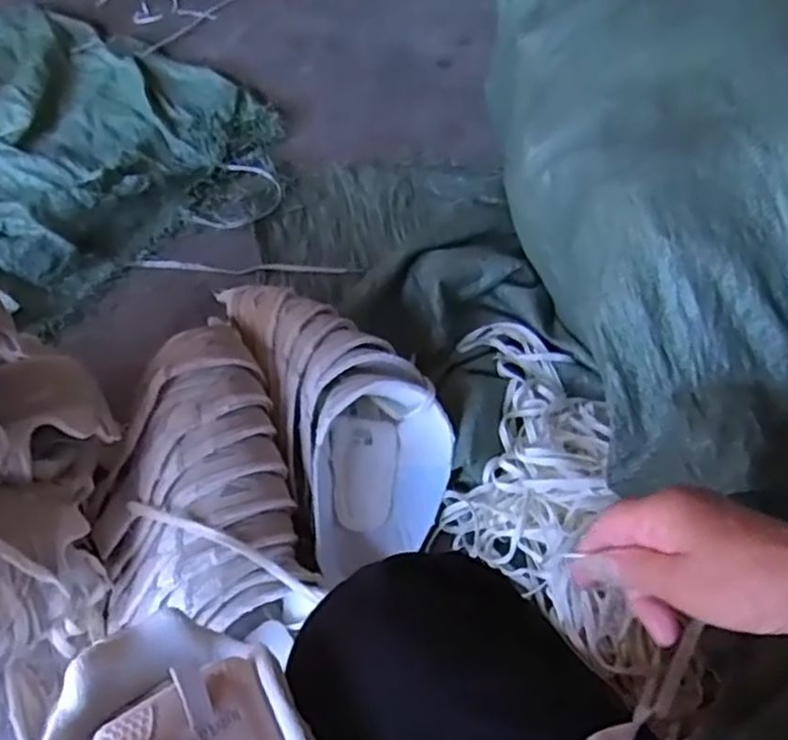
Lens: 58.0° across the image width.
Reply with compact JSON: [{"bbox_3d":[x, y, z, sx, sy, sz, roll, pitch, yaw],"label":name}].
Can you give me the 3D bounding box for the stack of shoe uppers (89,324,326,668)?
[{"bbox_3d":[-0.205,0.110,0.709,0.191,0.147,0.311,-15,59,-9],"label":"stack of shoe uppers"}]

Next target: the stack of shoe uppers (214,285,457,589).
[{"bbox_3d":[-0.056,0.040,0.798,0.183,0.117,0.335,-23,61,-14],"label":"stack of shoe uppers"}]

